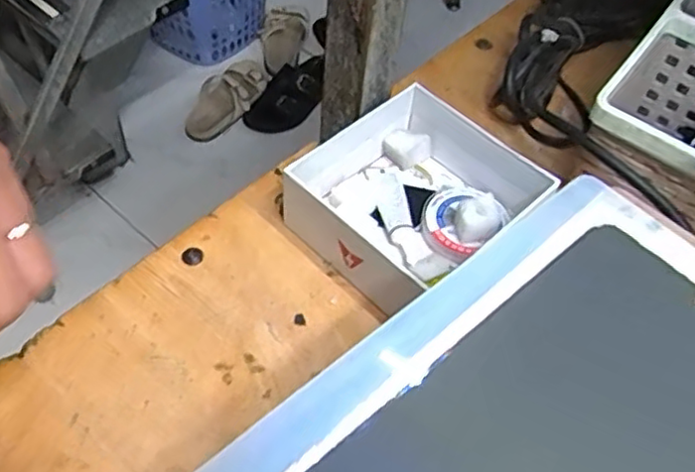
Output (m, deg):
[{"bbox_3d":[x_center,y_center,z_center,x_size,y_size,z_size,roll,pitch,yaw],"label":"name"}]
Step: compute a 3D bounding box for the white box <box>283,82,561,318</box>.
[{"bbox_3d":[0.035,-0.018,0.359,0.108,0.047,0.100,-36,63,-26],"label":"white box"}]

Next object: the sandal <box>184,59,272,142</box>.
[{"bbox_3d":[-0.263,-0.297,1.475,0.120,0.071,0.239,31,57,18],"label":"sandal"}]

